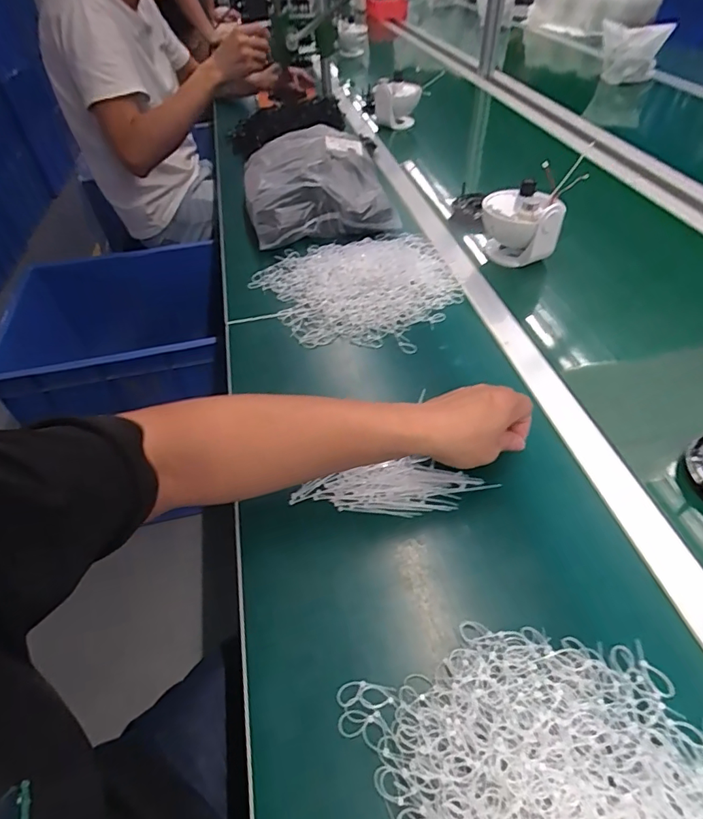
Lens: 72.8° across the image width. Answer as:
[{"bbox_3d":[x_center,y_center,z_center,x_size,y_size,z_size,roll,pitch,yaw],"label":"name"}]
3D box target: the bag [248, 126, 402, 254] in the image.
[{"bbox_3d":[-0.072,-0.414,0.875,0.240,0.089,0.301,-13,47,-8],"label":"bag"}]

